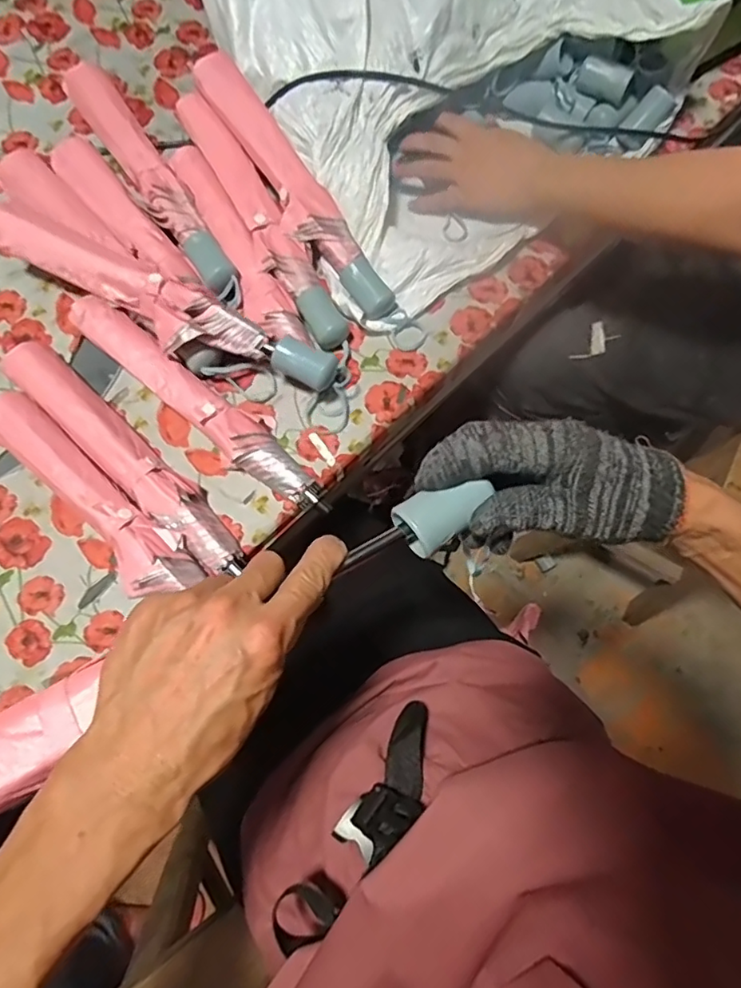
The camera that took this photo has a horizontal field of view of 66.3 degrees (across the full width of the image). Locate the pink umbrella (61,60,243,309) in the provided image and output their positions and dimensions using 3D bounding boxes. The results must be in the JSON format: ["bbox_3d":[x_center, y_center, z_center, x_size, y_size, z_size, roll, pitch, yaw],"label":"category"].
[{"bbox_3d":[-0.244,-0.353,0.634,0.054,0.051,0.366,-32,77,-9],"label":"pink umbrella"}]

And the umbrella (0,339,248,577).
[{"bbox_3d":[-0.238,-0.037,0.553,0.314,0.041,0.049,42,78,11],"label":"umbrella"}]

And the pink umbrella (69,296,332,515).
[{"bbox_3d":[-0.168,-0.091,0.567,0.324,0.045,0.058,38,78,10],"label":"pink umbrella"}]

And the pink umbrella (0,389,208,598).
[{"bbox_3d":[-0.267,0.003,0.540,0.268,0.042,0.066,43,78,11],"label":"pink umbrella"}]

